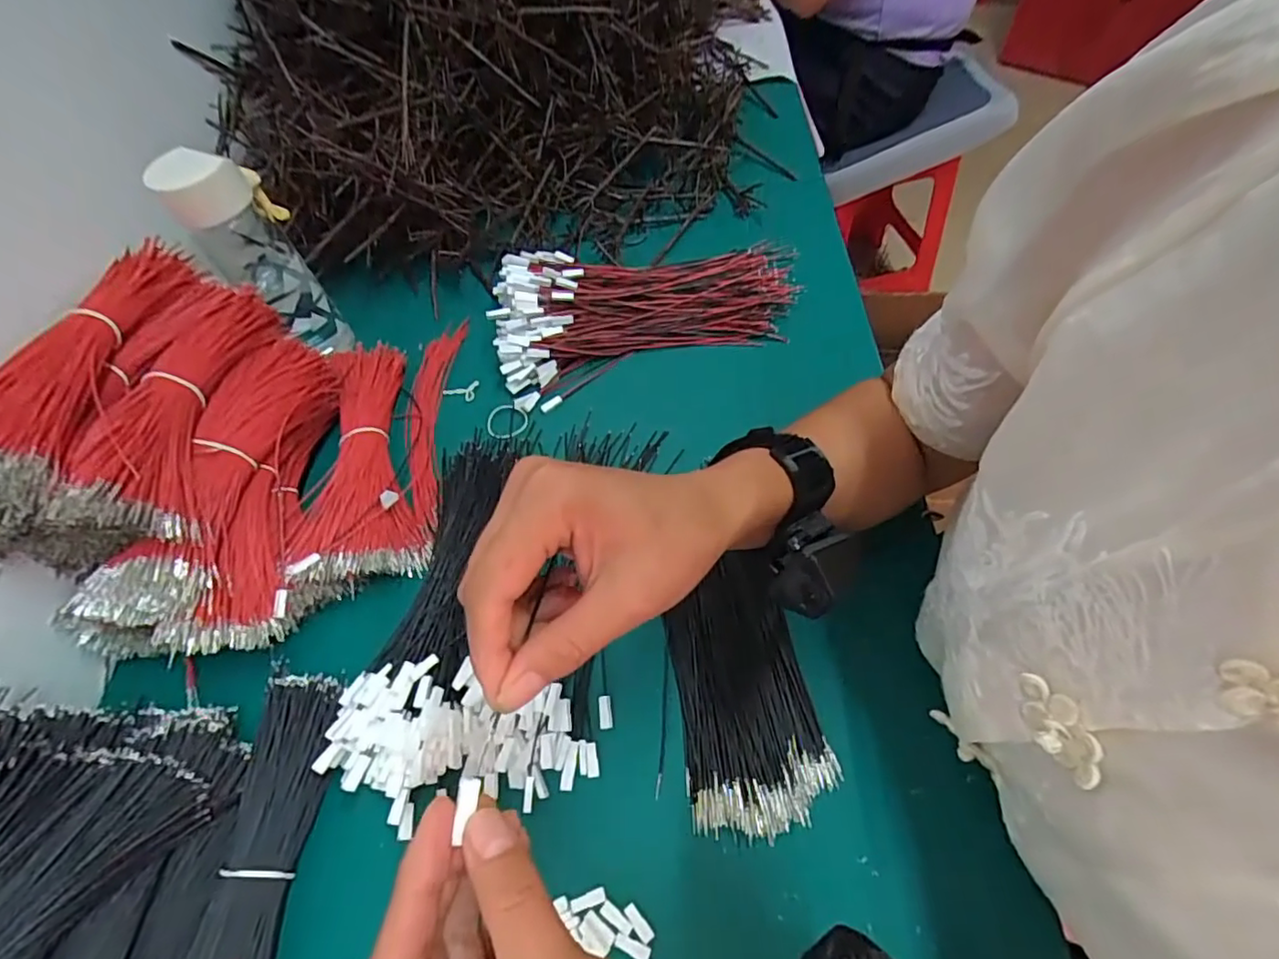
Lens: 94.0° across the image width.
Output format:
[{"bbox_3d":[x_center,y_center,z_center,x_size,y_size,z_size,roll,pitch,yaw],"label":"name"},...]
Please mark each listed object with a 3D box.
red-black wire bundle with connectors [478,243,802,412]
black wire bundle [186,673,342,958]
[{"bbox_3d":[0.006,-0.168,0.549,0.283,0.050,0.154,-16,59,-5],"label":"red-black wire bundle with connectors"},{"bbox_3d":[-0.218,0.244,0.320,0.062,0.048,0.262,-1,59,4],"label":"black wire bundle"}]

